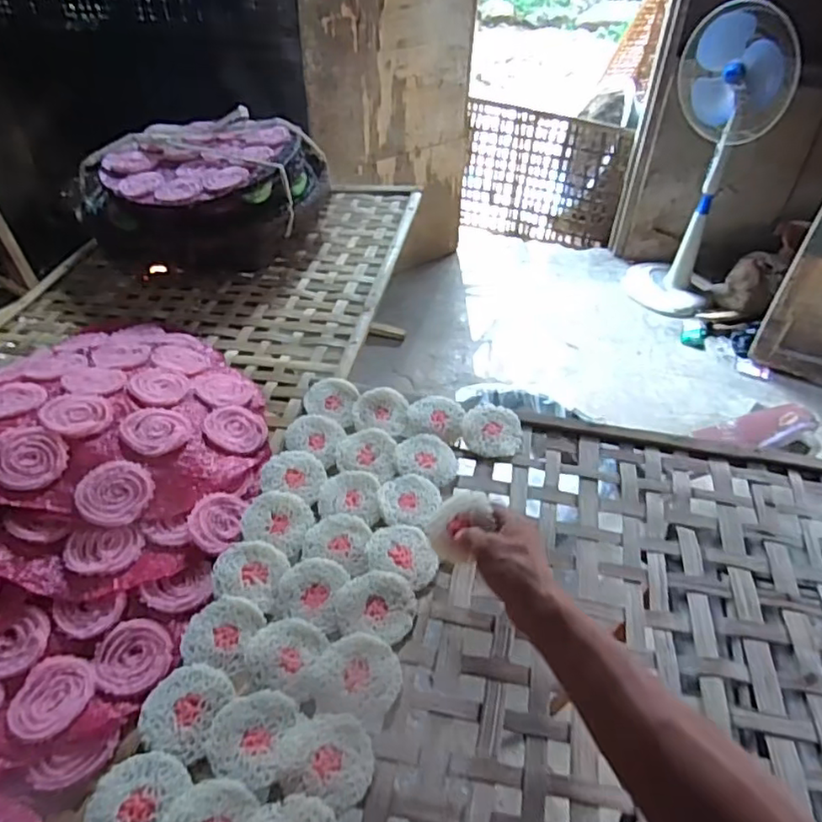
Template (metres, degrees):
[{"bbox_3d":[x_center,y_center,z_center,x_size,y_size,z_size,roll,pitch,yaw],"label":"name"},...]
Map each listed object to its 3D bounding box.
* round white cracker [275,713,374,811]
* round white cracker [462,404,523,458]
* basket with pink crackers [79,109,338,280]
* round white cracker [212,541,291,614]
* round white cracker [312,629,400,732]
[{"bbox_3d":[-0.069,0.288,0.513,0.074,0.016,0.067,12,44,12],"label":"round white cracker"},{"bbox_3d":[0.104,0.024,0.788,0.077,0.005,0.076,4,57,-6],"label":"round white cracker"},{"bbox_3d":[-0.373,-0.415,1.161,0.389,0.170,0.369,1,45,-1],"label":"basket with pink crackers"},{"bbox_3d":[-0.164,0.165,0.627,0.068,0.011,0.068,12,48,-13],"label":"round white cracker"},{"bbox_3d":[-0.049,0.246,0.567,0.075,0.013,0.079,0,43,0],"label":"round white cracker"}]

